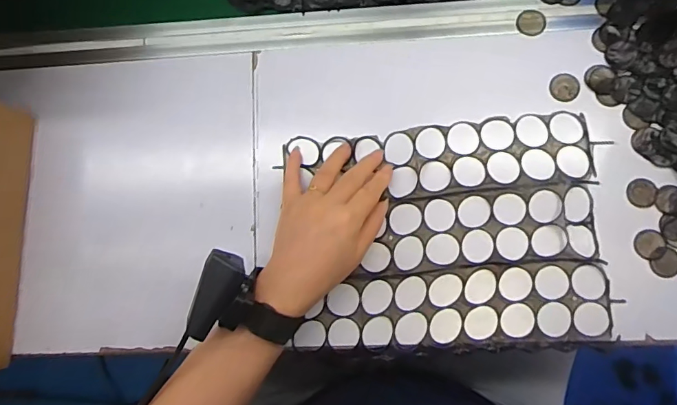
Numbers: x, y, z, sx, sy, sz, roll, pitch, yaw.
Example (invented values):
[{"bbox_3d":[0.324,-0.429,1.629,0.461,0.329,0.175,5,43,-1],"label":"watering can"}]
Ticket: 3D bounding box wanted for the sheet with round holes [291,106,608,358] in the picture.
[{"bbox_3d":[0.104,0.029,0.445,0.272,0.008,0.206,-5,82,5],"label":"sheet with round holes"}]

